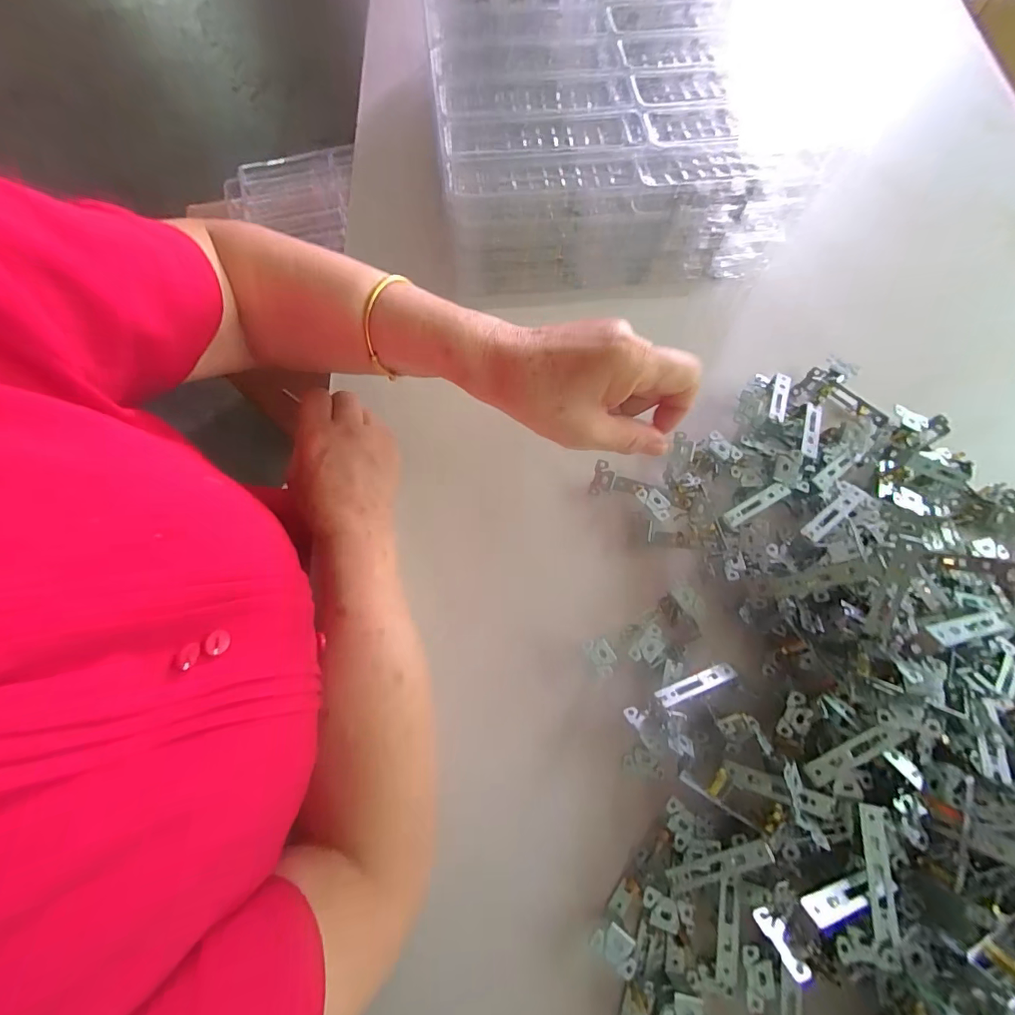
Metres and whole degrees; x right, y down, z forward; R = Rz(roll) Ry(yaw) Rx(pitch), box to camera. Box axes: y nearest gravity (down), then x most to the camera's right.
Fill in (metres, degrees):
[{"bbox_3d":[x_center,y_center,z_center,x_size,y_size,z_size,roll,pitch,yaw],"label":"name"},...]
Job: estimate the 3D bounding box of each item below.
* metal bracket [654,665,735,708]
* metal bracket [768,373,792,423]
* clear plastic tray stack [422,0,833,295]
[{"bbox_3d":[0.140,0.131,0.321,0.064,0.004,0.014,-15,39,-14],"label":"metal bracket"},{"bbox_3d":[0.258,-0.103,0.409,0.017,0.011,0.051,17,71,5],"label":"metal bracket"},{"bbox_3d":[0.092,-0.457,0.484,0.339,0.148,0.417,-7,72,-3],"label":"clear plastic tray stack"}]

